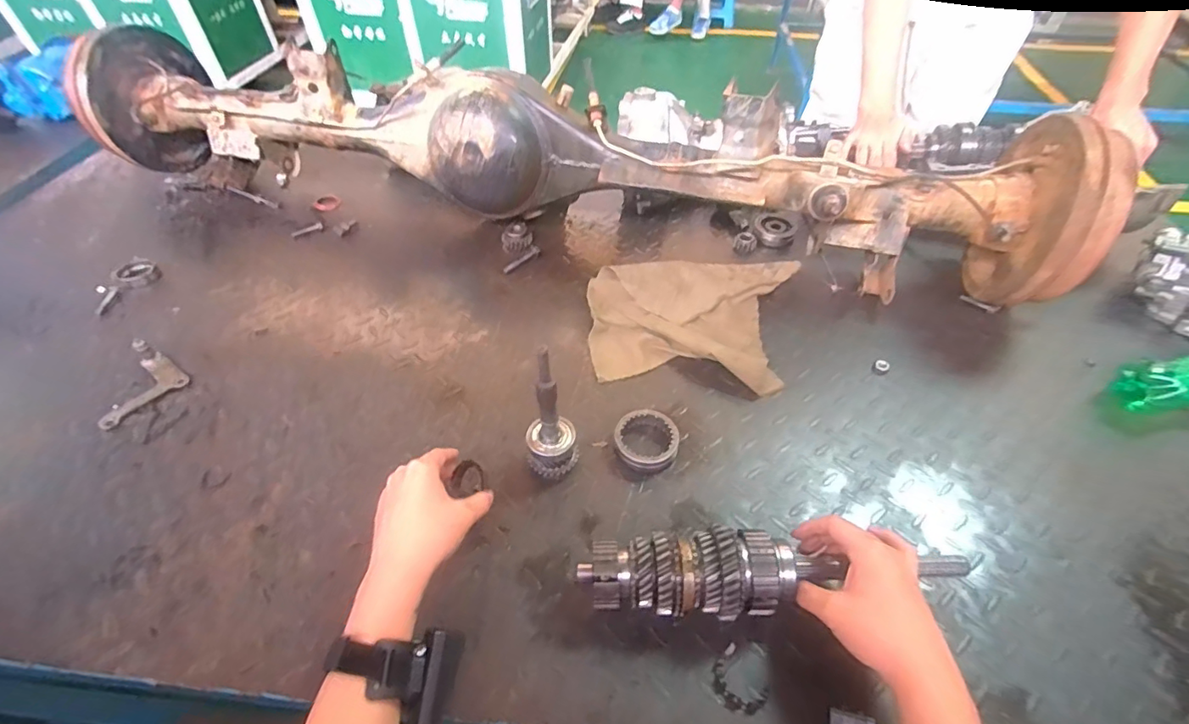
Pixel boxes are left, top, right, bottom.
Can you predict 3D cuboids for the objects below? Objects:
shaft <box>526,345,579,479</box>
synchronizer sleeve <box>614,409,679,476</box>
[{"bbox_3d":[-0.044,0.053,0.509,0.050,0.170,0.043,-4,46,-4],"label":"shaft"},{"bbox_3d":[0.058,0.086,0.567,0.068,0.022,0.067,19,49,17],"label":"synchronizer sleeve"}]

